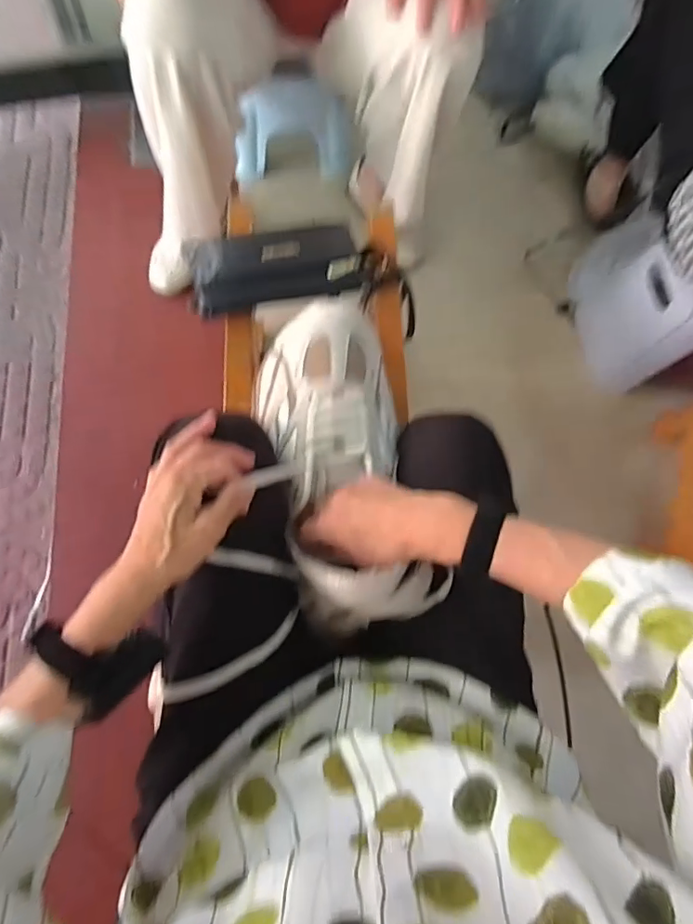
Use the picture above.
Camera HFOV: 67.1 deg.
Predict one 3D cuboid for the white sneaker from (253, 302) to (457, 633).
[{"bbox_3d":[-0.004,0.007,0.512,0.141,0.117,0.284,-9,68,-4],"label":"white sneaker"}]

